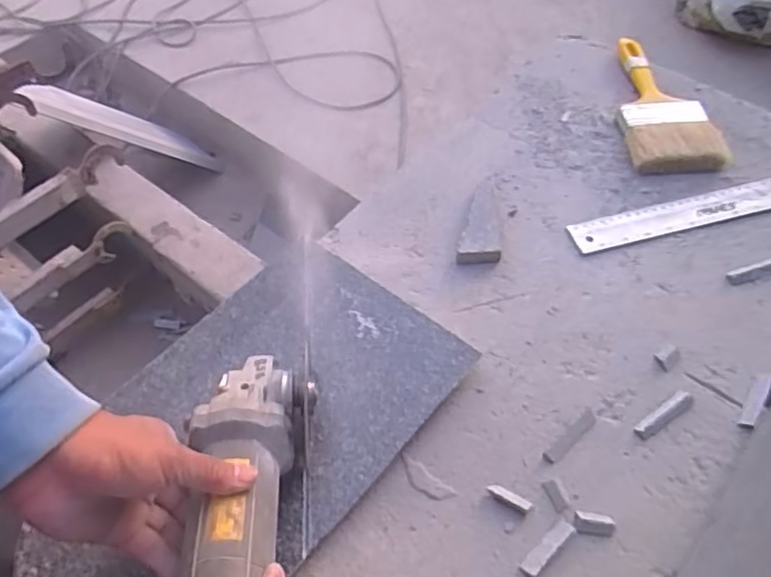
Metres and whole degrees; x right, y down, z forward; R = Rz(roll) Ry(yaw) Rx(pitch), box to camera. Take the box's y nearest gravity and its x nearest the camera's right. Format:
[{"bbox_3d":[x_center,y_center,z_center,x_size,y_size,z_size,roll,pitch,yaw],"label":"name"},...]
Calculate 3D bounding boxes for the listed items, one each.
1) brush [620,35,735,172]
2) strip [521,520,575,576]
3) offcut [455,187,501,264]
[{"bbox_3d":[0.315,-0.226,0.726,0.095,0.033,0.217,-1,54,0],"label":"brush"},{"bbox_3d":[0.121,0.191,0.458,0.051,0.009,0.013,-37,61,-23],"label":"strip"},{"bbox_3d":[0.102,-0.066,0.634,0.040,0.020,0.100,12,55,9],"label":"offcut"}]

